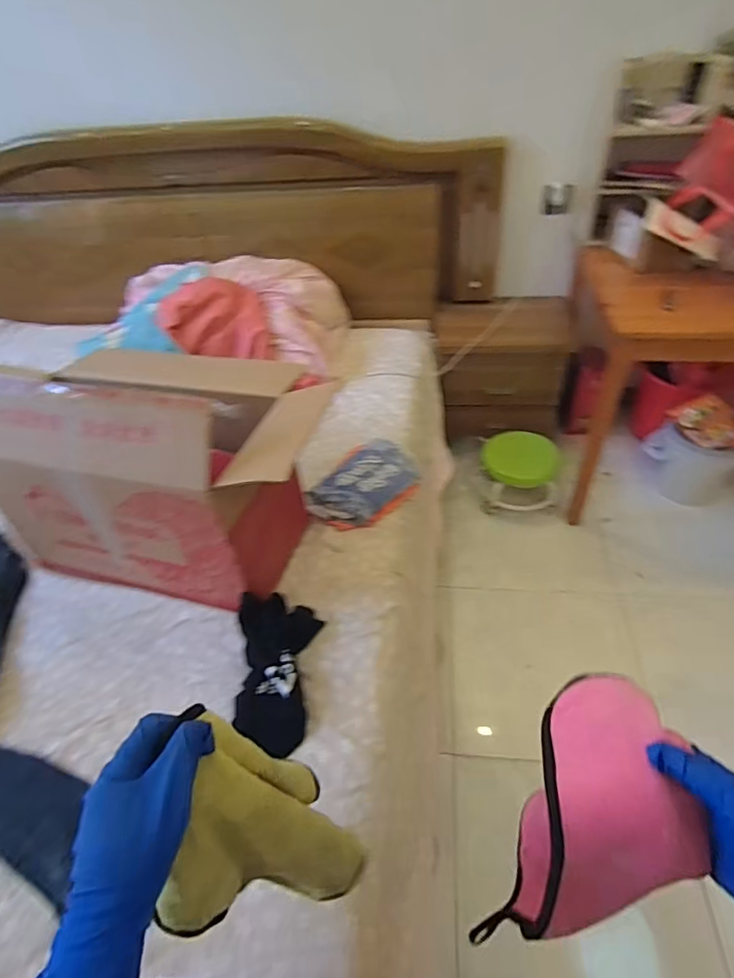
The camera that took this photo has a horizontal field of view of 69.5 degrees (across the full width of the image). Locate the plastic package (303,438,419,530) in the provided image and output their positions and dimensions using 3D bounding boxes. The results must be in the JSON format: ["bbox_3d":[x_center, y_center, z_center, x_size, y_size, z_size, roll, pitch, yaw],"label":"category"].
[{"bbox_3d":[0.007,-0.014,1.301,0.184,0.061,0.293,22,50,26],"label":"plastic package"}]

